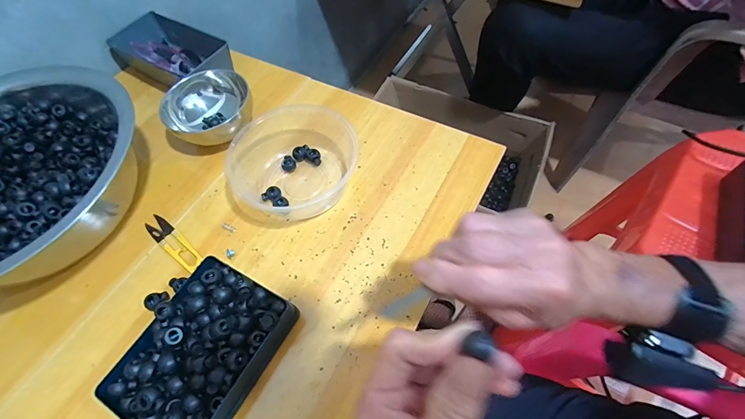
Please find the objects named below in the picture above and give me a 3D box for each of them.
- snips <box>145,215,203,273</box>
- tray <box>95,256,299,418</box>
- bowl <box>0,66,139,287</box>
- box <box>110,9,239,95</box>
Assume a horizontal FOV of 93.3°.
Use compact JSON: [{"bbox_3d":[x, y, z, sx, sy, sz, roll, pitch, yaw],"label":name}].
[{"bbox_3d":[-0.225,0.037,0.397,0.098,0.006,0.023,33,68,21],"label":"snips"},{"bbox_3d":[-0.151,0.124,0.315,0.112,0.047,0.143,28,66,18],"label":"tray"},{"bbox_3d":[-0.396,-0.033,0.400,0.276,0.098,0.274,-2,60,3],"label":"bowl"},{"bbox_3d":[-0.298,-0.233,0.535,0.187,0.057,0.094,26,65,17],"label":"box"}]

